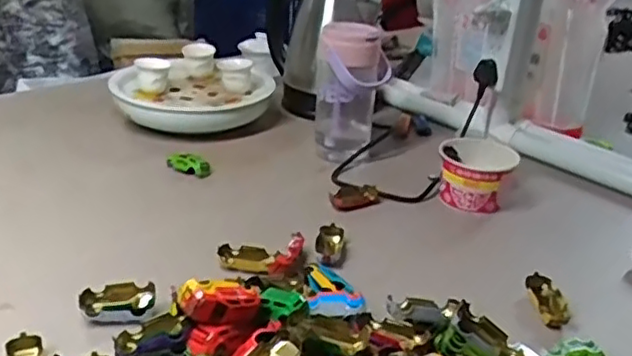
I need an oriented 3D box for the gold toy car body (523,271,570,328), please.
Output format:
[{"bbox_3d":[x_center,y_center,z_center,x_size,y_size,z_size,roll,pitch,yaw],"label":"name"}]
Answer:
[{"bbox_3d":[0.227,0.118,0.646,0.029,0.028,0.058,-1,24,-7],"label":"gold toy car body"}]

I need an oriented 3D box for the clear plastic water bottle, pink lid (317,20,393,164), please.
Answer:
[{"bbox_3d":[0.050,-0.116,0.911,0.099,0.175,0.072,3,24,2],"label":"clear plastic water bottle, pink lid"}]

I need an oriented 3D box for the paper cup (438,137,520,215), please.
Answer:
[{"bbox_3d":[0.200,-0.002,0.835,0.095,0.074,0.075,9,25,15],"label":"paper cup"}]

